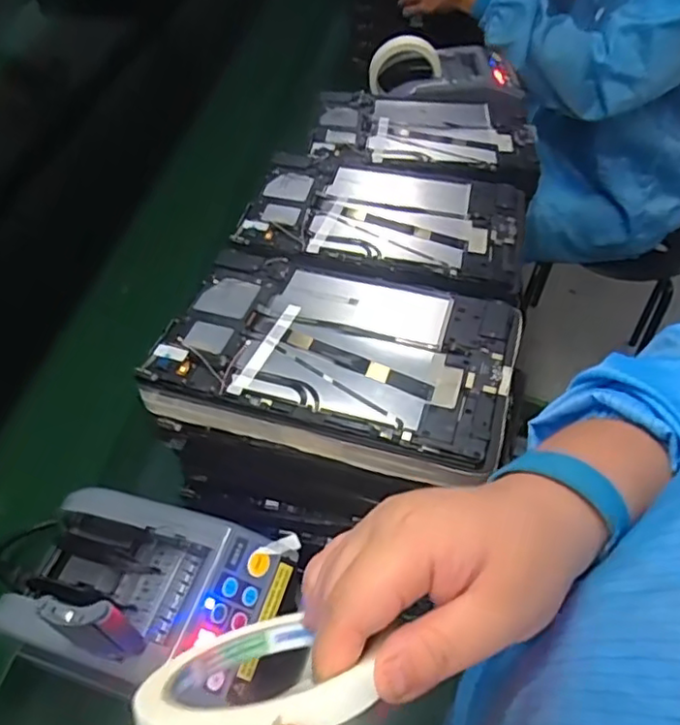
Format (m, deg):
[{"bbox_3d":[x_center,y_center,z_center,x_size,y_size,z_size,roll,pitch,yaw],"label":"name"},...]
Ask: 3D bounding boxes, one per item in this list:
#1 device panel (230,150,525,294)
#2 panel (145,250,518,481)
[{"bbox_3d":[0.043,-0.138,0.560,0.242,0.010,0.172,12,46,8],"label":"device panel"},{"bbox_3d":[-0.002,-0.009,0.443,0.242,0.032,0.159,12,54,11],"label":"panel"}]

